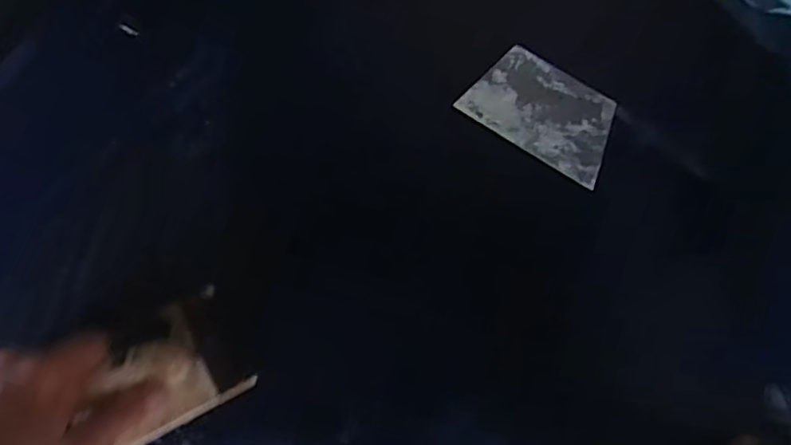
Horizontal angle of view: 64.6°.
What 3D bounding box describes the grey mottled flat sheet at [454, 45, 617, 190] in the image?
[{"bbox_3d":[0.144,-0.107,0.595,0.139,0.005,0.099,33,67,5],"label":"grey mottled flat sheet"}]

